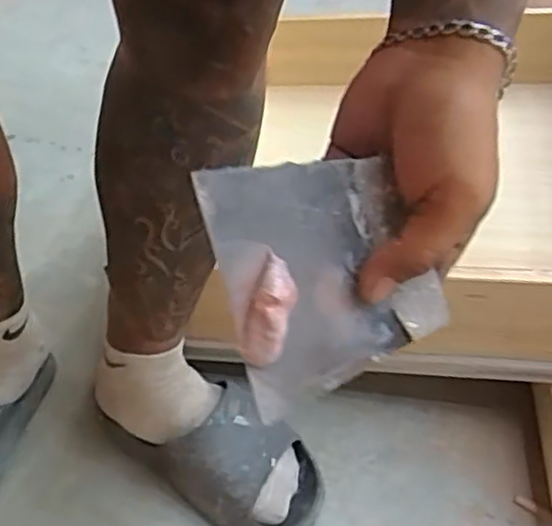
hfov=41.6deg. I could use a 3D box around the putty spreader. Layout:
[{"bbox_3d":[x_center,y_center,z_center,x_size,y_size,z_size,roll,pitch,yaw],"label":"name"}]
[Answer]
[{"bbox_3d":[0.020,0.002,0.321,0.092,0.105,0.007,-20,3,-17],"label":"putty spreader"}]

